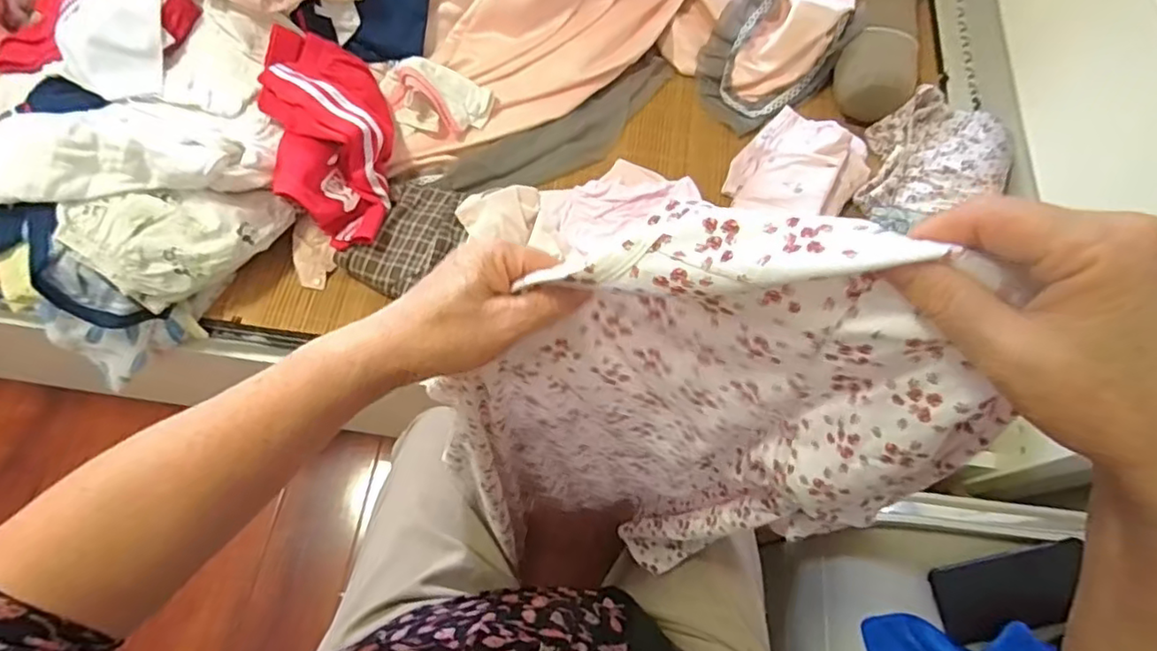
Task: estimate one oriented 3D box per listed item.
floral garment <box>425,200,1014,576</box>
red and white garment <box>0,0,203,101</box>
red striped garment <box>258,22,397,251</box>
[{"bbox_3d":[0.049,0.080,0.434,0.274,0.448,0.117,5,67,0],"label":"floral garment"},{"bbox_3d":[-0.586,-0.369,0.745,0.178,0.069,0.170,16,67,5],"label":"red and white garment"},{"bbox_3d":[-0.319,-0.236,0.796,0.142,0.130,0.268,-9,67,-5],"label":"red striped garment"}]

